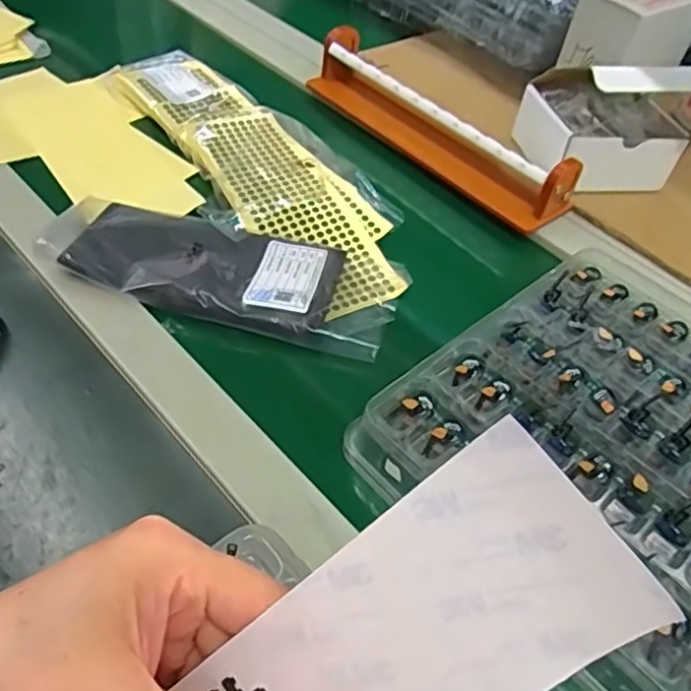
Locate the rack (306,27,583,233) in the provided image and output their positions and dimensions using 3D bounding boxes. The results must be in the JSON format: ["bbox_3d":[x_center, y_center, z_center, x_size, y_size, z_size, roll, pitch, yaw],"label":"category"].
[{"bbox_3d":[0.084,-0.209,0.601,0.059,0.059,0.292,-30,59,-29],"label":"rack"}]

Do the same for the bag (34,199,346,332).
[{"bbox_3d":[-0.108,-0.062,0.464,0.200,0.022,0.093,15,48,5],"label":"bag"}]

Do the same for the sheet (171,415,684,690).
[{"bbox_3d":[-0.008,0.101,0.171,0.183,0.034,0.058,-42,55,5],"label":"sheet"}]

